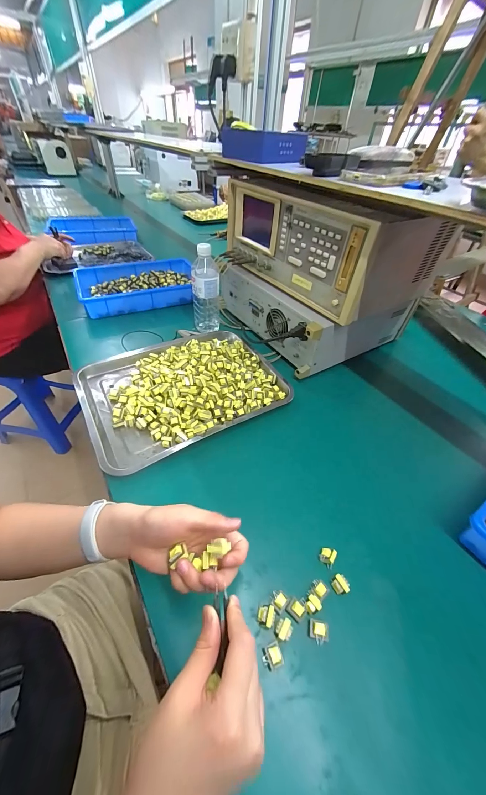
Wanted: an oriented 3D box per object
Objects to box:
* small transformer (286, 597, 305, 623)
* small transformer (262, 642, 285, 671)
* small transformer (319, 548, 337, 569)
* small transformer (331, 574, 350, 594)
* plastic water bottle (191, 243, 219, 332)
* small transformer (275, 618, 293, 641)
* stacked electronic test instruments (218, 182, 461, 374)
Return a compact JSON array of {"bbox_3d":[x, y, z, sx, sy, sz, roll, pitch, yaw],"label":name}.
[{"bbox_3d":[0.065,0.250,0.320,0.022,0.018,0.020,32,51,24],"label":"small transformer"},{"bbox_3d":[0.031,0.279,0.289,0.019,0.016,0.020,-14,48,-18],"label":"small transformer"},{"bbox_3d":[0.112,0.212,0.358,0.018,0.017,0.018,18,46,13],"label":"small transformer"},{"bbox_3d":[0.122,0.236,0.338,0.016,0.018,0.019,-26,53,-28],"label":"small transformer"},{"bbox_3d":[-0.094,-0.269,0.684,0.067,0.217,0.062,-3,46,-8],"label":"plastic water bottle"},{"bbox_3d":[0.045,0.263,0.305,0.016,0.018,0.019,19,47,13],"label":"small transformer"},{"bbox_3d":[0.180,-0.313,0.669,0.351,0.319,0.423,-23,51,-25],"label":"stacked electronic test instruments"}]

